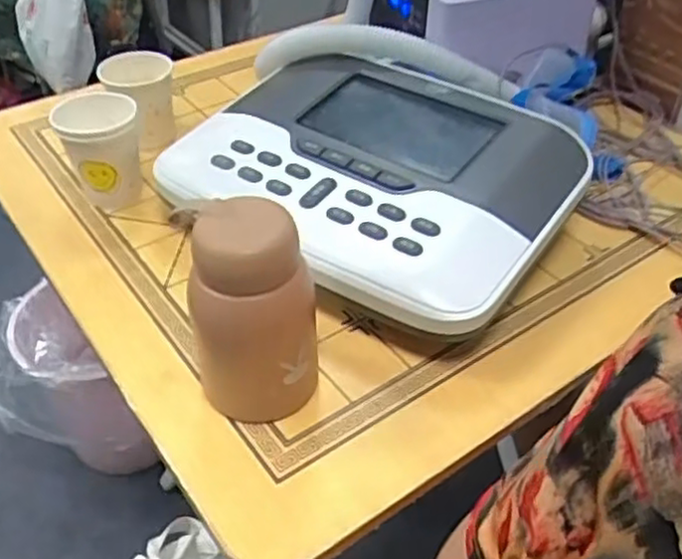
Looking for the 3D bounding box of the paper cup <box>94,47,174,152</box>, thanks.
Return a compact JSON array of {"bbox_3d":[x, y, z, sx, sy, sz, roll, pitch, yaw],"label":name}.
[{"bbox_3d":[-0.190,-0.170,0.688,0.066,0.074,0.065,0,43,0],"label":"paper cup"}]

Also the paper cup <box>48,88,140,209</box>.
[{"bbox_3d":[-0.211,-0.114,0.625,0.064,0.085,0.064,0,42,0],"label":"paper cup"}]

